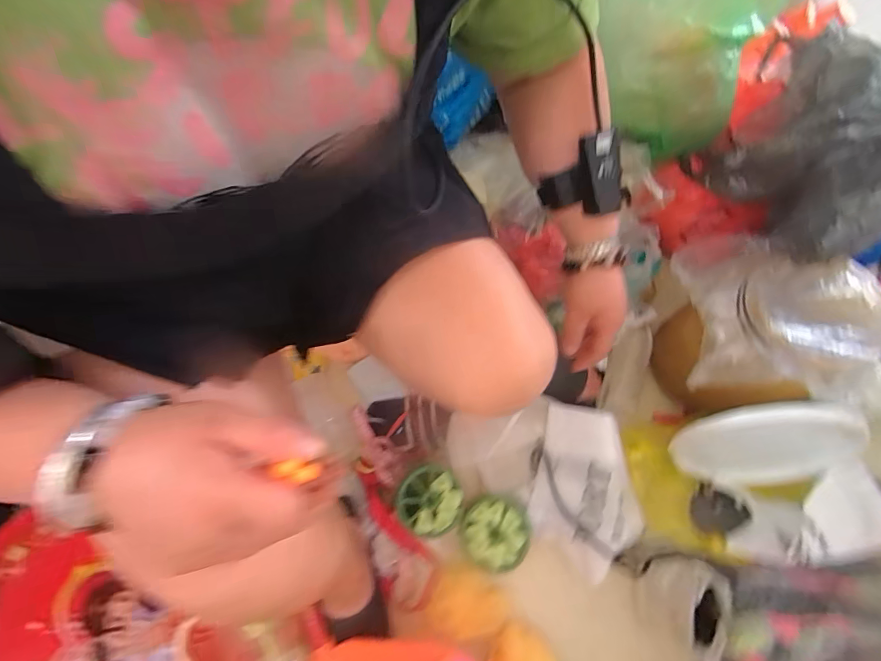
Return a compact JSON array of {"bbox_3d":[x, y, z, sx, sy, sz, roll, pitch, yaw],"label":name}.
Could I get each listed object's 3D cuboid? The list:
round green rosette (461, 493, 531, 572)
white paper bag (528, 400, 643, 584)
[{"bbox_3d":[0.087,0.320,0.624,0.104,0.029,0.106,0,71,1],"label":"round green rosette"},{"bbox_3d":[0.232,0.249,0.621,0.154,0.065,0.239,13,72,6],"label":"white paper bag"}]

